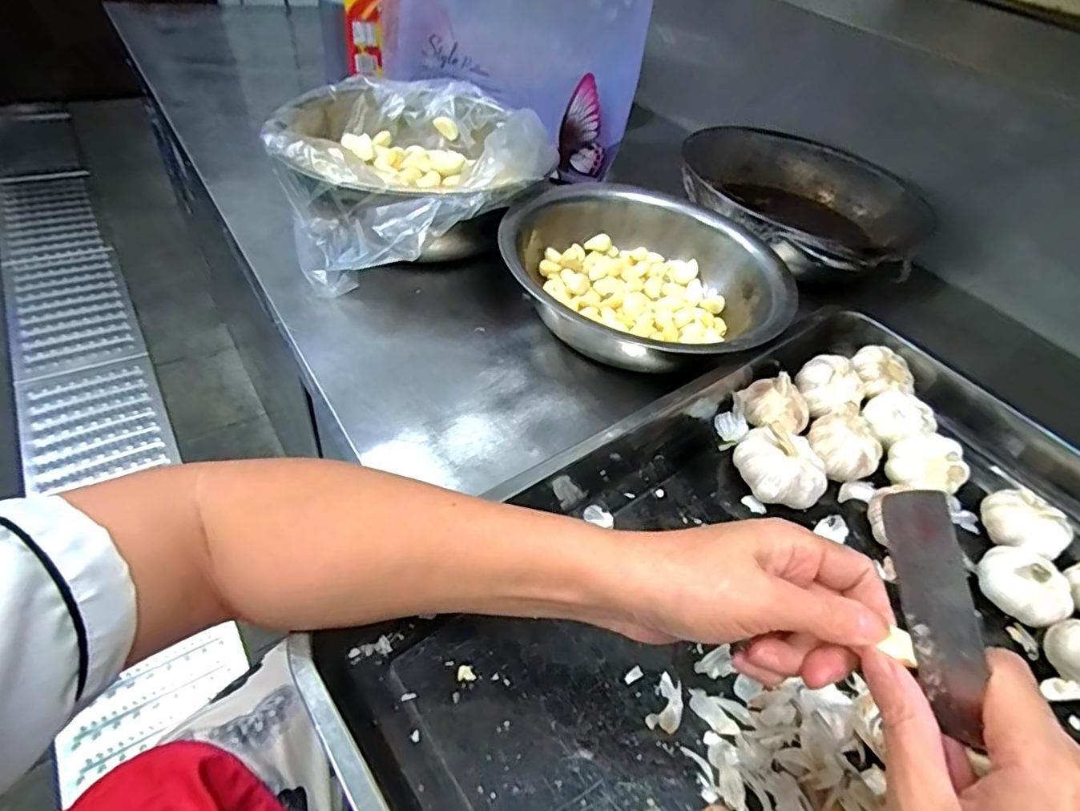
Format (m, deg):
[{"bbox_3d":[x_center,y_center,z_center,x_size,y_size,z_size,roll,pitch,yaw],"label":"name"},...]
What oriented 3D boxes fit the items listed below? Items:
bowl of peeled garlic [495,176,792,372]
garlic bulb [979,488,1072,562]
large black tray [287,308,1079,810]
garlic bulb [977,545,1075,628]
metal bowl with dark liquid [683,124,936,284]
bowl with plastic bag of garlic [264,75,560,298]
[{"bbox_3d":[0.102,-0.122,0.561,0.275,0.081,0.246,28,50,19],"label":"bowl of peeled garlic"},{"bbox_3d":[0.374,0.095,0.437,0.053,0.038,0.055,6,46,-6],"label":"garlic bulb"},{"bbox_3d":[0.223,0.136,0.368,0.631,0.064,0.425,-26,55,-27],"label":"large black tray"},{"bbox_3d":[0.345,0.128,0.400,0.050,0.038,0.055,-15,51,-24],"label":"garlic bulb"},{"bbox_3d":[0.339,-0.270,0.739,0.312,0.077,0.311,3,47,-4],"label":"metal bowl with dark liquid"},{"bbox_3d":[-0.143,-0.245,0.619,0.279,0.126,0.292,6,46,-6],"label":"bowl with plastic bag of garlic"}]

